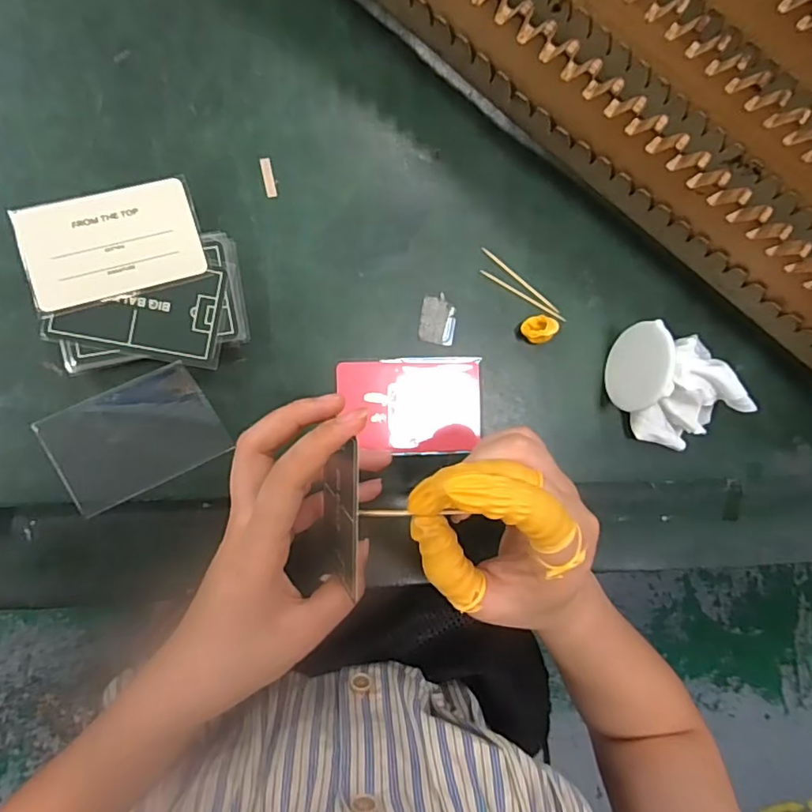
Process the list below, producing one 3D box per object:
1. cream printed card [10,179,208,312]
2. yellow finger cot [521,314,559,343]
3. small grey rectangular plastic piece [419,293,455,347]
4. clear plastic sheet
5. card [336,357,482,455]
[{"bbox_3d":[-0.152,-0.085,0.280,0.084,0.004,0.054,-18,88,-12],"label":"cream printed card"},{"bbox_3d":[0.081,-0.047,0.328,0.020,0.016,0.017,-34,95,-7],"label":"yellow finger cot"},{"bbox_3d":[0.020,-0.052,0.325,0.022,0.004,0.029,8,89,-9],"label":"small grey rectangular plastic piece"},{"bbox_3d":[-0.147,0.017,0.293,0.084,0.004,0.056,-27,97,-9],"label":"clear plastic sheet"},{"bbox_3d":[0.003,0.000,0.322,0.084,0.004,0.057,0,88,-10],"label":"card"}]

